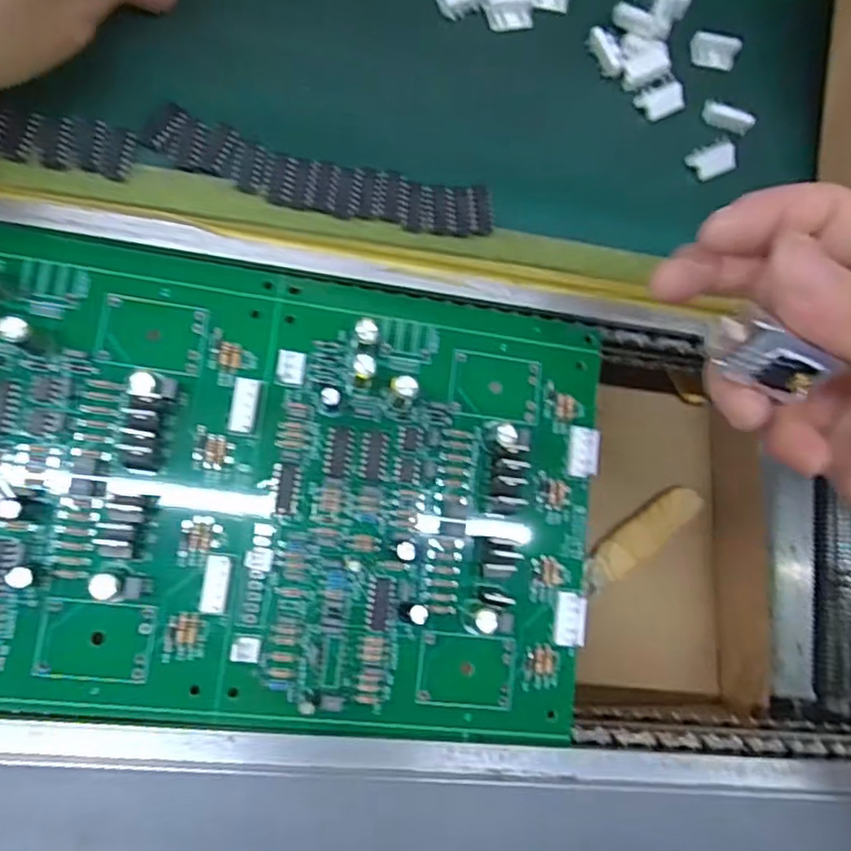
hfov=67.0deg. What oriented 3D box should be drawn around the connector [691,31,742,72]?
[{"bbox_3d":[0.128,-0.166,0.285,0.020,0.006,0.013,10,81,-8],"label":"connector"}]

